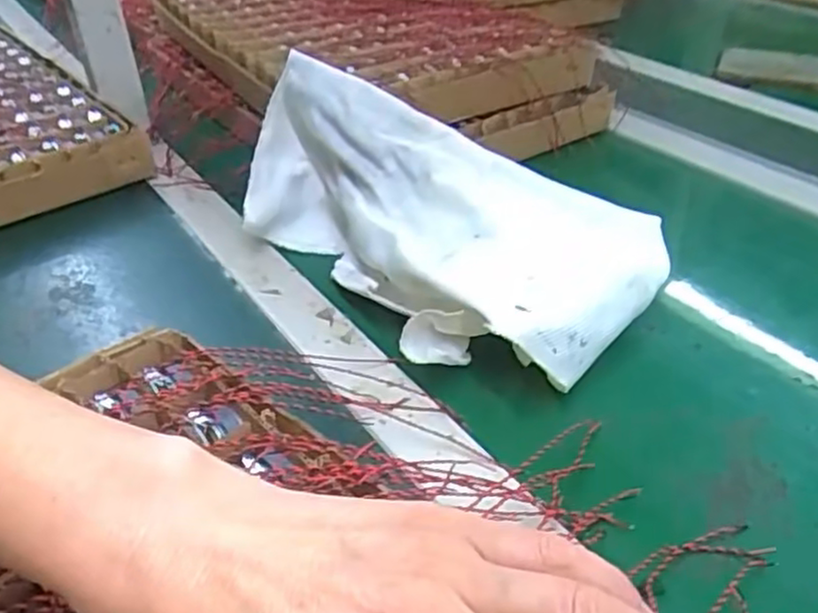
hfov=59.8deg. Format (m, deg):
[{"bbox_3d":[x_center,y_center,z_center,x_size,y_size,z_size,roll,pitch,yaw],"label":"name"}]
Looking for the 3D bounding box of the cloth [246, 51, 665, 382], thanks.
[{"bbox_3d":[0.014,-0.062,0.458,0.167,0.109,0.274,-32,45,-33],"label":"cloth"}]

